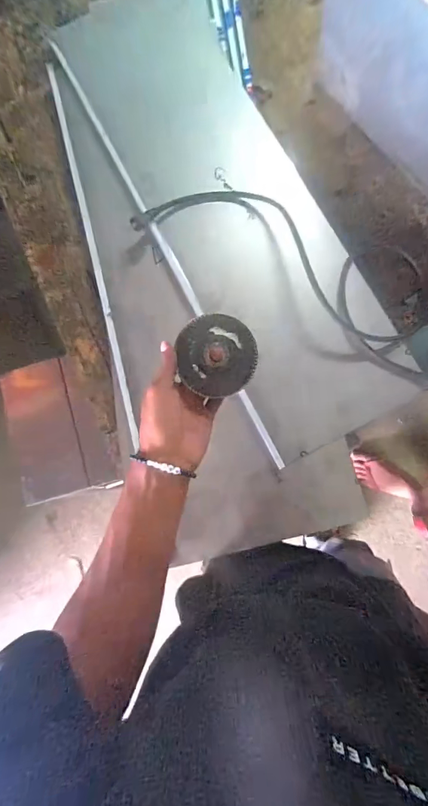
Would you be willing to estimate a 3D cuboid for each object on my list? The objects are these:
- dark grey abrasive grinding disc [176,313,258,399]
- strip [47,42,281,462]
[{"bbox_3d":[0.005,-0.053,0.430,0.087,0.005,0.089,-6,93,-6],"label":"dark grey abrasive grinding disc"},{"bbox_3d":[-0.088,-0.267,0.601,0.020,0.016,0.807,-27,83,1],"label":"strip"}]

